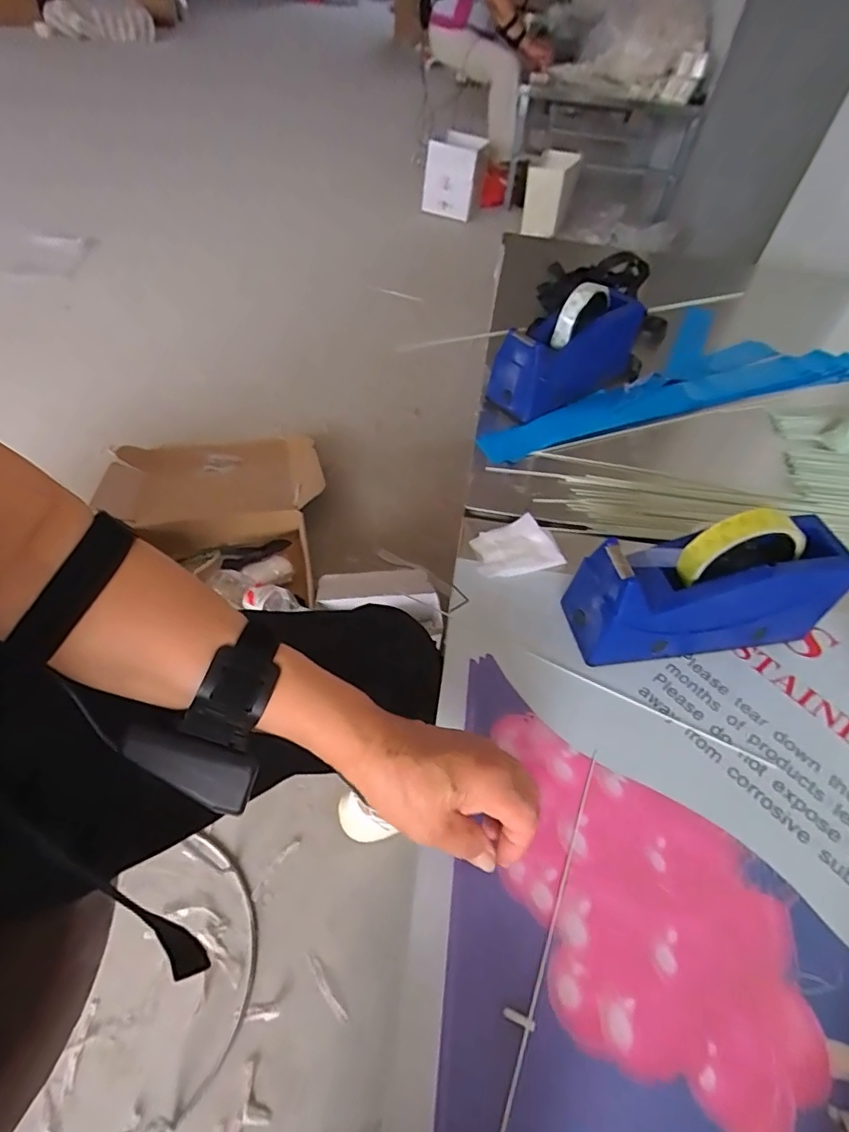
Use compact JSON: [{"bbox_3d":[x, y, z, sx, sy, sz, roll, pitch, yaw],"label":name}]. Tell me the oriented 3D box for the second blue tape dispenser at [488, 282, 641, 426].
[{"bbox_3d":[0.180,-0.271,0.653,0.201,0.119,0.082,-32,60,-28],"label":"second blue tape dispenser"}]

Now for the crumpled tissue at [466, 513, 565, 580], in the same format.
[{"bbox_3d":[0.087,-0.019,0.518,0.080,0.009,0.063,-15,54,-13],"label":"crumpled tissue"}]

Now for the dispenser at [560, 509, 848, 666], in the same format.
[{"bbox_3d":[0.229,0.014,0.427,0.204,0.118,0.065,-5,50,-8],"label":"dispenser"}]

